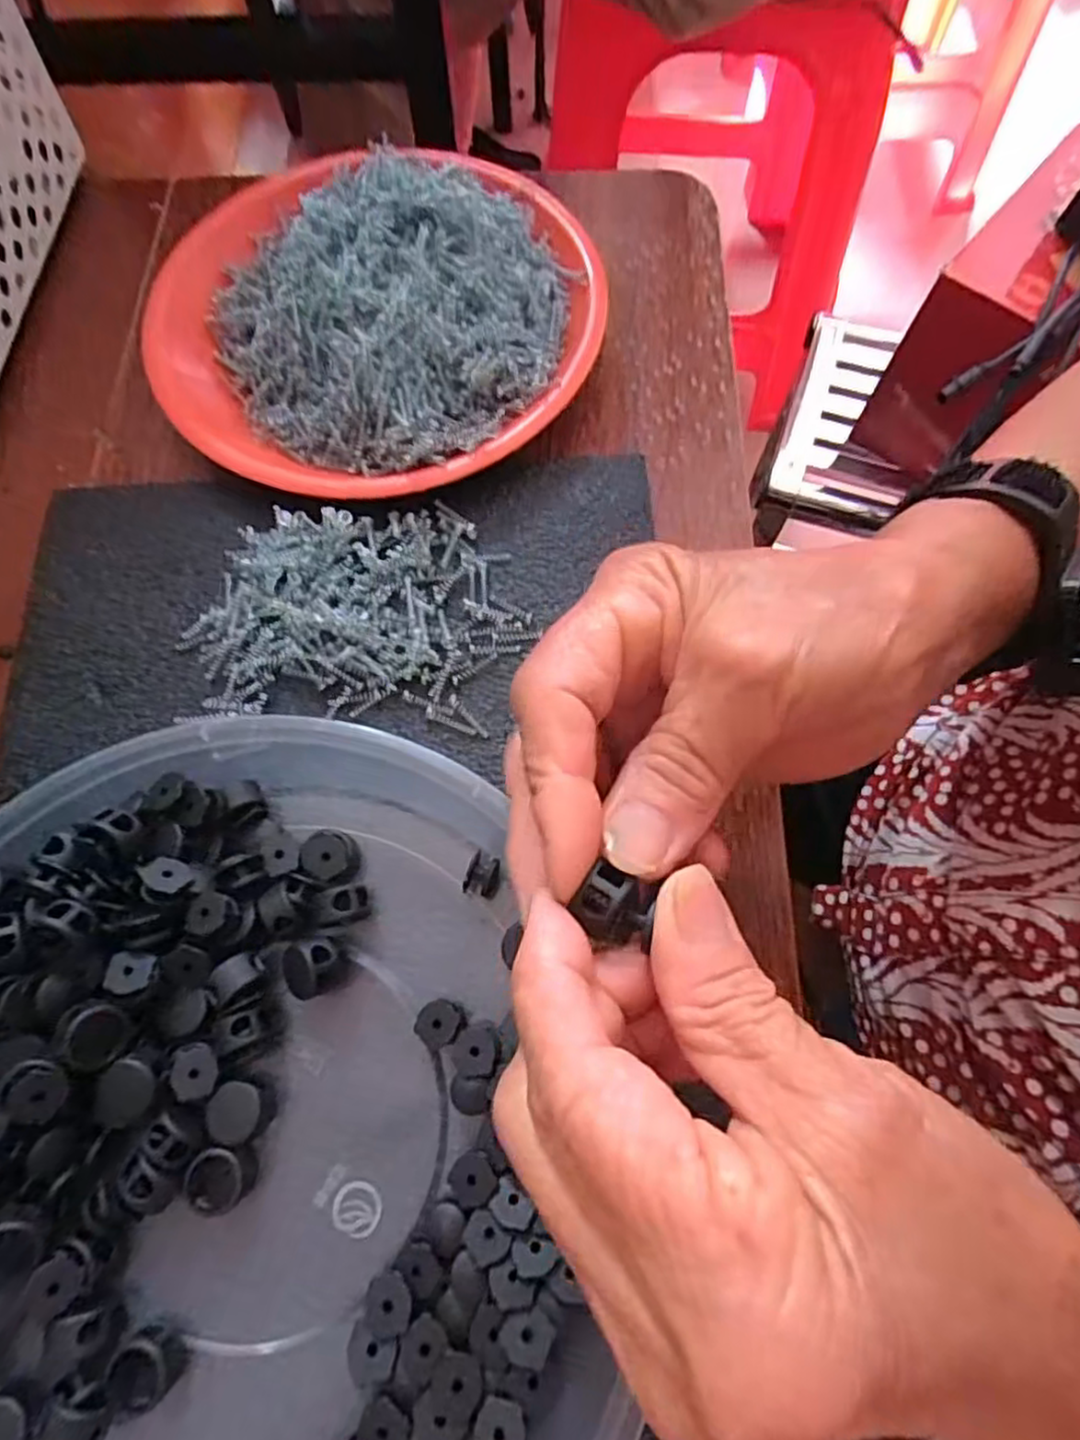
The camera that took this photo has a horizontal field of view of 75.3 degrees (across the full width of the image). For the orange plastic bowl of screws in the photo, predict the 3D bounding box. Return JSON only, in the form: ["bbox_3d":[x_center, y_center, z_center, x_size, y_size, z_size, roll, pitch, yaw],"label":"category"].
[{"bbox_3d":[-0.072,-0.175,0.301,0.194,0.043,0.182,5,71,2],"label":"orange plastic bowl of screws"}]

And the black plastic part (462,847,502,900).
[{"bbox_3d":[-0.018,0.052,0.234,0.011,0.010,0.014,16,72,6],"label":"black plastic part"}]

